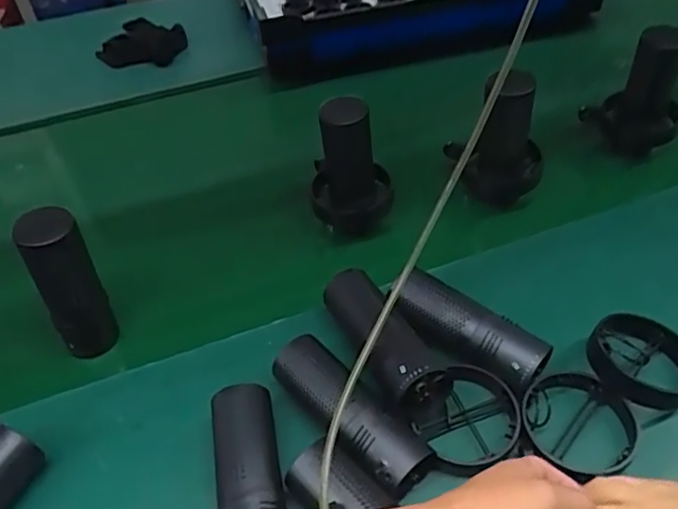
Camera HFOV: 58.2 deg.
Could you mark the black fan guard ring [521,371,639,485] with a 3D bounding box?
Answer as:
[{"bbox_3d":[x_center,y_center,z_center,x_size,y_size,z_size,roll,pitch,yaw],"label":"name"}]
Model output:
[{"bbox_3d":[0.214,0.152,0.546,0.089,0.023,0.098,-28,53,-20],"label":"black fan guard ring"}]

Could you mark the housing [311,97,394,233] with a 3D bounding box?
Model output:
[{"bbox_3d":[0.016,-0.106,0.701,0.100,0.147,0.081,2,48,5],"label":"housing"}]

